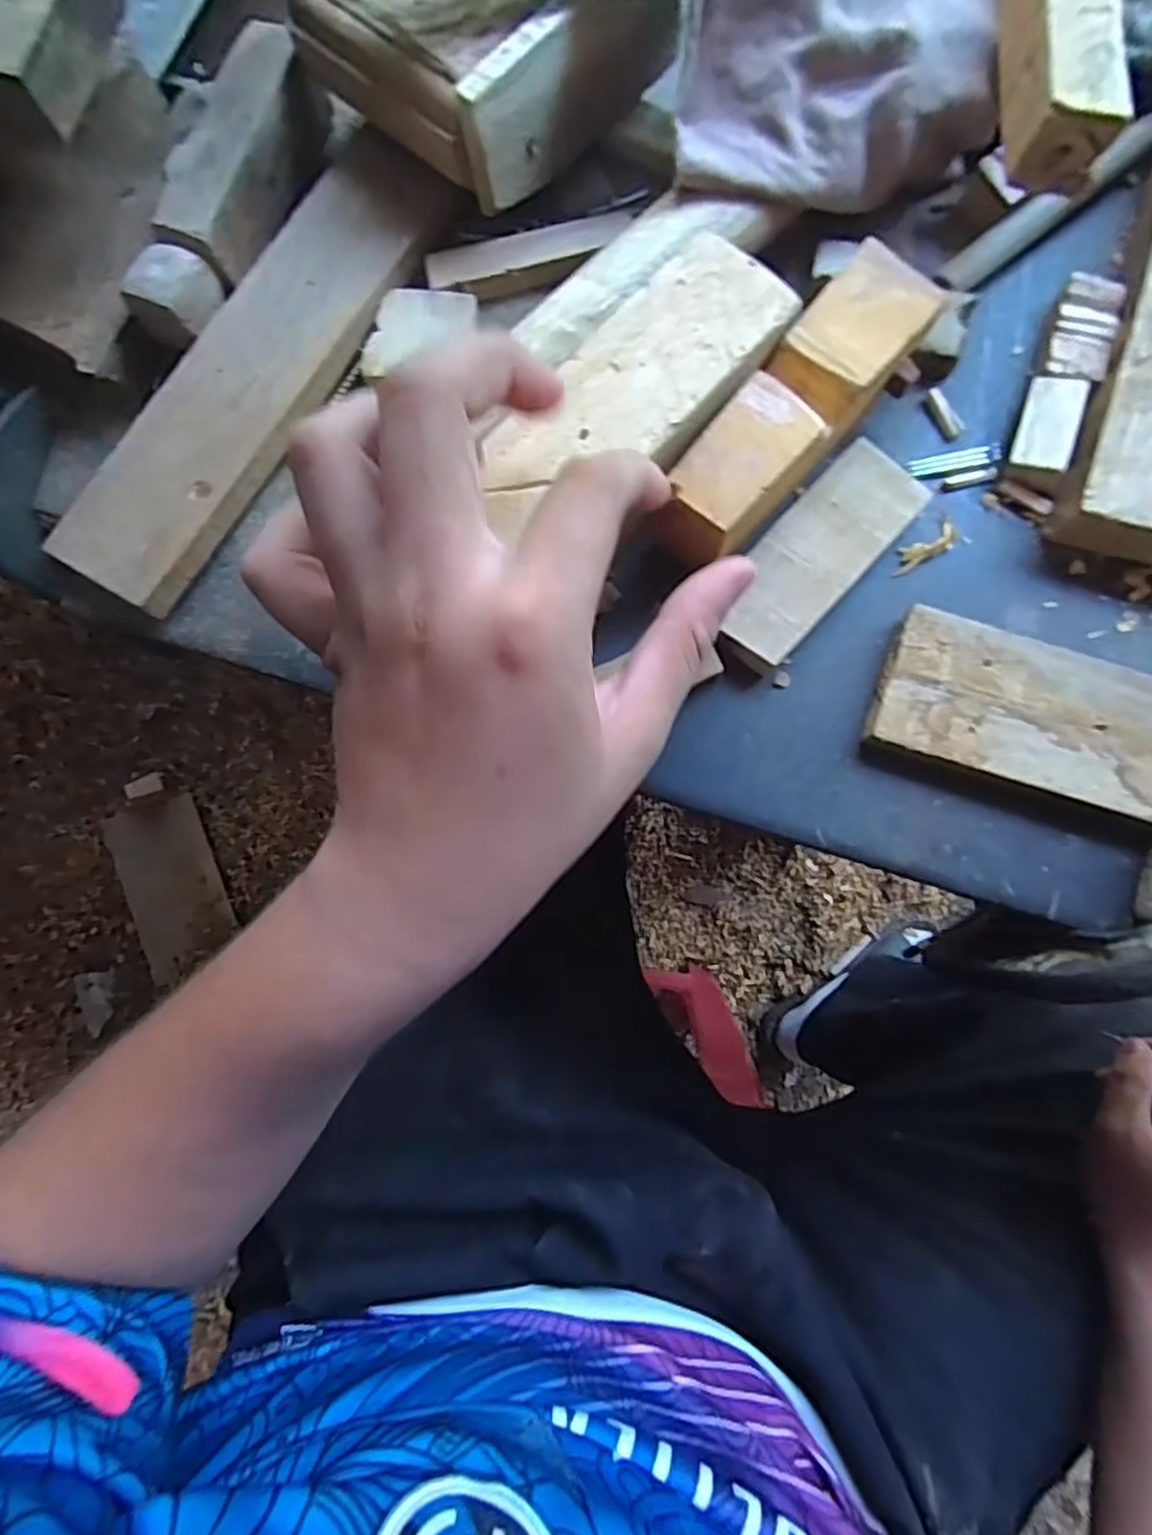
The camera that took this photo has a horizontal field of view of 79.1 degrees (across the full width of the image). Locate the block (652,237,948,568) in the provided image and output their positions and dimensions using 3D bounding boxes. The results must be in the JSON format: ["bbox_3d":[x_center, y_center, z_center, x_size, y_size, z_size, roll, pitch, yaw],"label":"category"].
[{"bbox_3d":[0.070,-0.112,0.225,0.032,0.027,0.111,39,85,3],"label":"block"}]

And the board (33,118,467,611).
[{"bbox_3d":[-0.111,-0.143,0.246,0.053,0.012,0.187,32,85,2],"label":"board"}]

